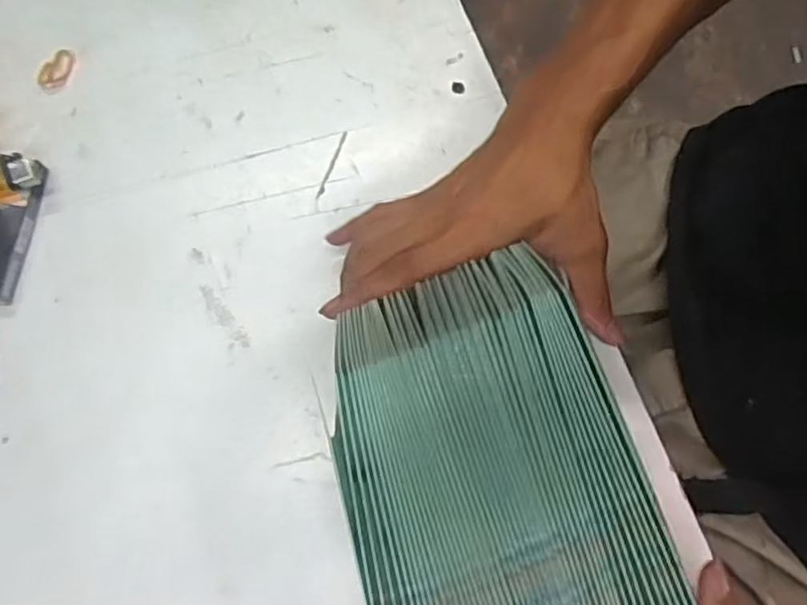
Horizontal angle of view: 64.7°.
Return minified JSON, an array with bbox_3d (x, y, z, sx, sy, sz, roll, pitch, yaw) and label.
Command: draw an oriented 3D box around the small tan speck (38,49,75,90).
[{"bbox_3d":[-0.249,-0.167,0.456,0.020,0.004,0.033,19,78,5],"label":"small tan speck"}]

